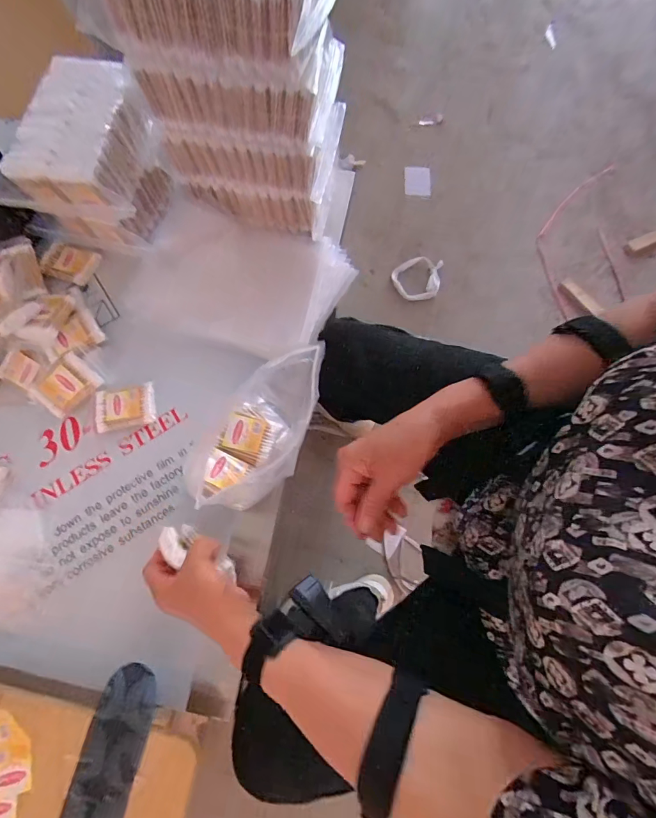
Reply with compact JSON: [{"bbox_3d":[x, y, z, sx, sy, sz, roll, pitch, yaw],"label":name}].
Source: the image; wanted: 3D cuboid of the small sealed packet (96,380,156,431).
[{"bbox_3d":[-0.273,-0.003,0.535,0.076,0.016,0.056,-11,73,-2],"label":"small sealed packet"}]

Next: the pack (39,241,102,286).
[{"bbox_3d":[-0.386,-0.219,0.595,0.073,0.020,0.054,19,74,7],"label":"pack"}]

